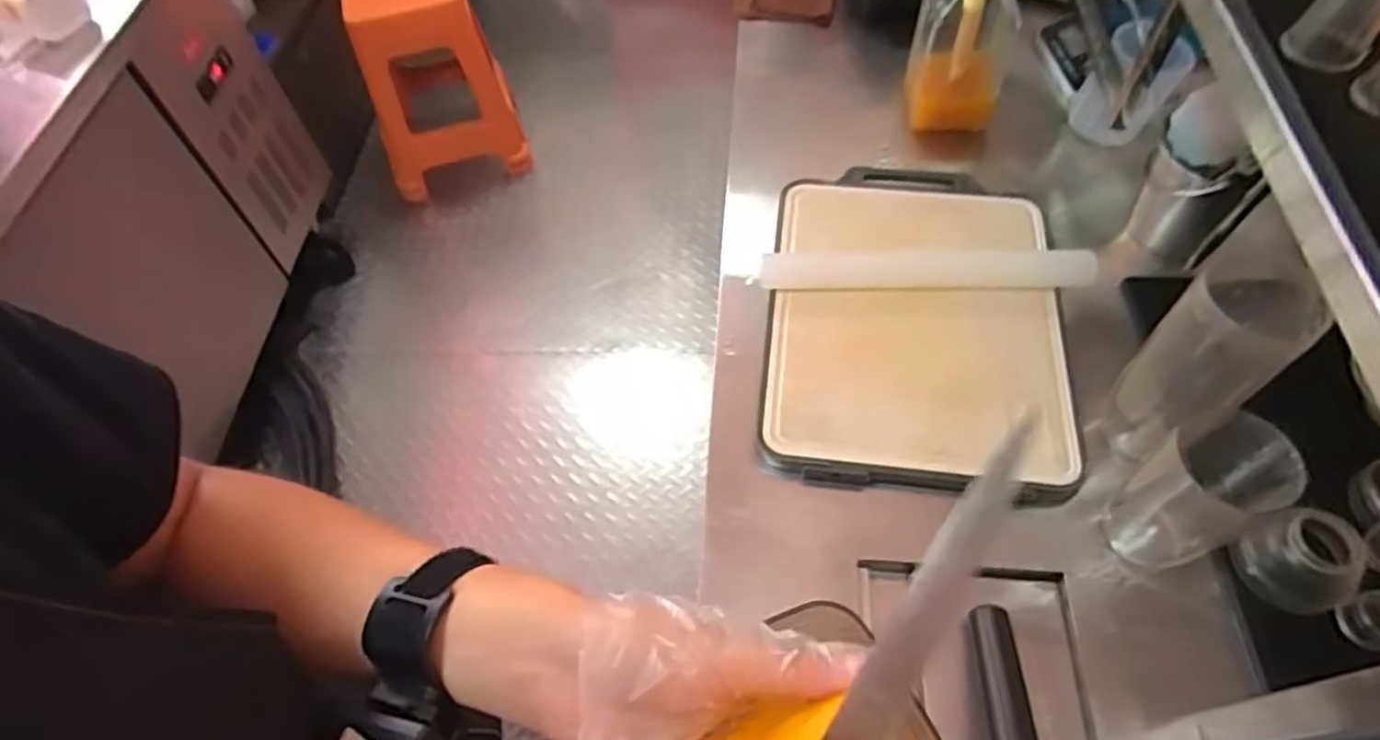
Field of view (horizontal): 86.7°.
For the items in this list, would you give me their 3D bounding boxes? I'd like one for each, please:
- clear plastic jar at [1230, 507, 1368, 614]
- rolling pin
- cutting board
[{"bbox_3d":[0.506,0.158,0.605,0.062,0.064,0.076,-21,59,-9],"label":"clear plastic jar"},{"bbox_3d":[0.251,-0.106,0.784,0.343,0.036,0.038,-1,58,4],"label":"rolling pin"},{"bbox_3d":[0.239,-0.063,0.782,0.298,0.029,0.404,4,58,7],"label":"cutting board"}]

